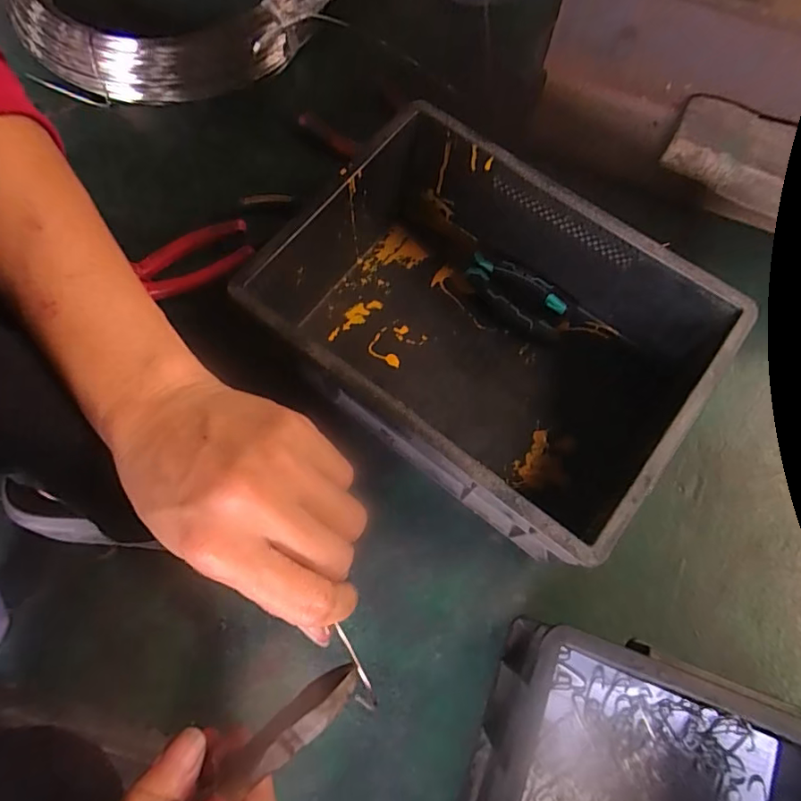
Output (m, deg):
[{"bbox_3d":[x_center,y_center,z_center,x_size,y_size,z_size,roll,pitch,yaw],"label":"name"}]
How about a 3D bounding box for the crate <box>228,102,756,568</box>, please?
[{"bbox_3d":[0.070,-0.063,0.457,0.341,0.122,0.246,37,77,10],"label":"crate"}]

